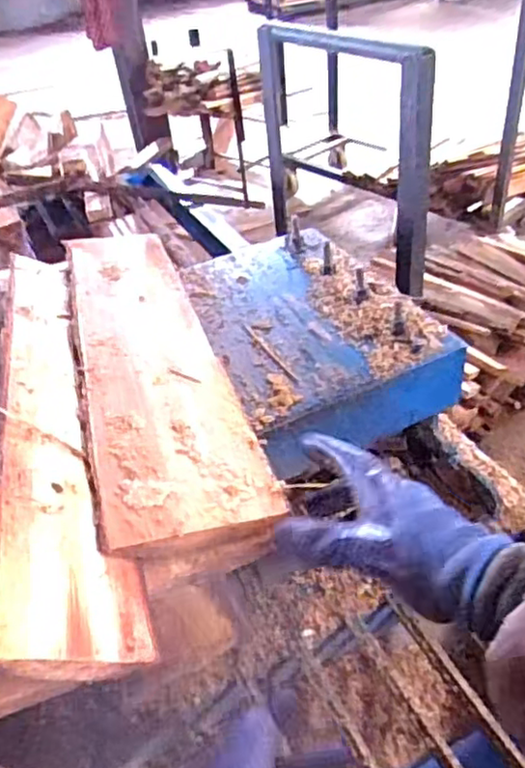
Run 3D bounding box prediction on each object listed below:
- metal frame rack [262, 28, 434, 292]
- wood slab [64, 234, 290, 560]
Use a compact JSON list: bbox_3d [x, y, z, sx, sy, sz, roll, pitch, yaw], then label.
[{"bbox_3d":[0.131,-0.459,1.334,0.083,0.441,0.558,-27,43,-23],"label":"metal frame rack"},{"bbox_3d":[-0.110,-0.027,0.647,0.129,0.045,0.481,-14,40,-10],"label":"wood slab"}]

